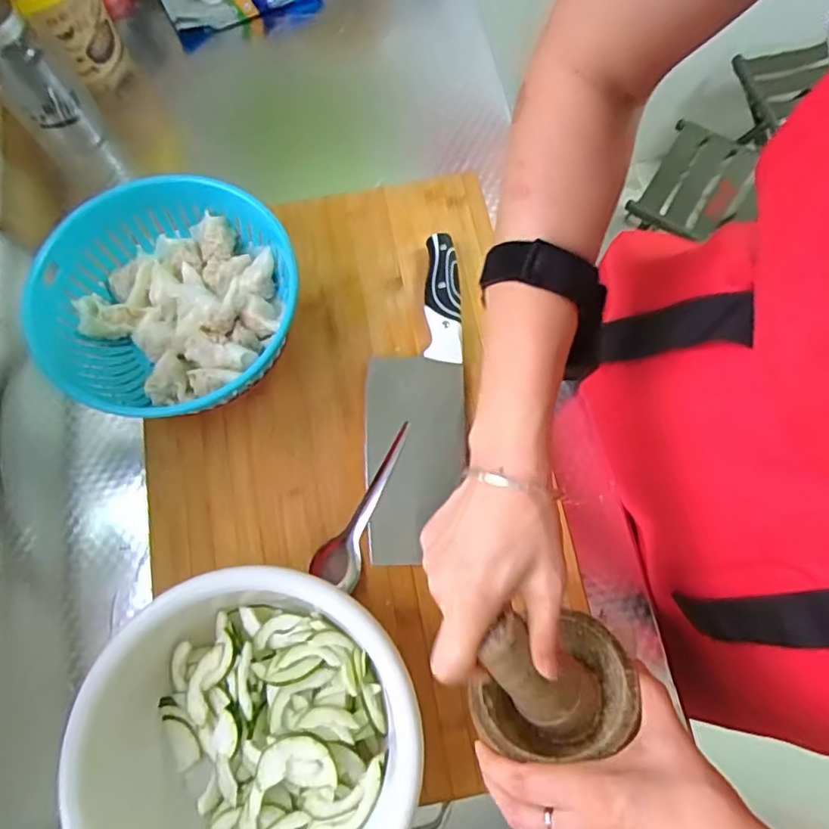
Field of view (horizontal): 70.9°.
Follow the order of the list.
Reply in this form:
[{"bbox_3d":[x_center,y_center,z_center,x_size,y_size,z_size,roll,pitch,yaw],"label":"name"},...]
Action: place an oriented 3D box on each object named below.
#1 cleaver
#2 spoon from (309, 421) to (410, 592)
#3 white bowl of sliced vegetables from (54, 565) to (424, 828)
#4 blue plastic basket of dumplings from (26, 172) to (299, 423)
[{"bbox_3d":[0.000,-0.021,0.525,0.085,0.023,0.294,-1,73,1],"label":"cleaver"},{"bbox_3d":[-0.039,0.072,0.492,0.040,0.024,0.144,23,75,8],"label":"spoon"},{"bbox_3d":[-0.117,0.238,0.428,0.228,0.097,0.233,0,73,1],"label":"white bowl of sliced vegetables"},{"bbox_3d":[-0.208,-0.091,0.514,0.202,0.098,0.207,0,73,1],"label":"blue plastic basket of dumplings"}]

